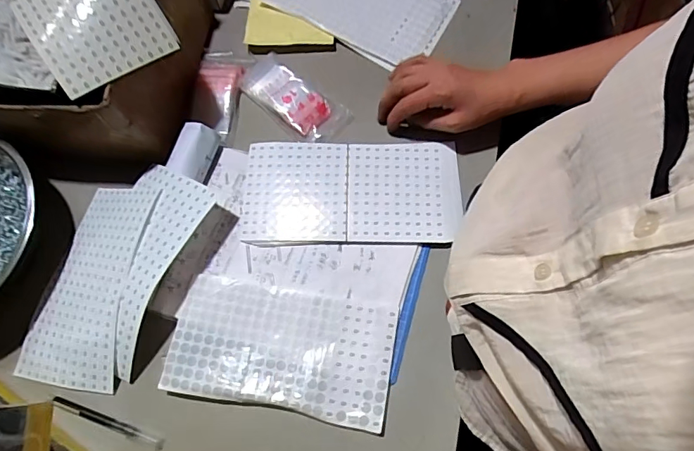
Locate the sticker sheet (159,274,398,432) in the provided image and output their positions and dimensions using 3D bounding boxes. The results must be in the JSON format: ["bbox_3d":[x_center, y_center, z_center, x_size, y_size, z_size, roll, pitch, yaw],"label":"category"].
[{"bbox_3d":[-0.069,0.127,0.479,0.230,0.008,0.122,9,72,6],"label":"sticker sheet"}]

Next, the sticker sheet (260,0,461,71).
[{"bbox_3d":[0.015,-0.317,0.644,0.249,0.025,0.140,27,75,11],"label":"sticker sheet"}]

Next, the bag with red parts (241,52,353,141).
[{"bbox_3d":[-0.074,-0.164,0.591,0.157,0.021,0.072,39,77,14],"label":"bag with red parts"}]

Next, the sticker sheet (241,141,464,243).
[{"bbox_3d":[0.005,-0.042,0.535,0.251,0.009,0.124,0,71,3],"label":"sticker sheet"}]

